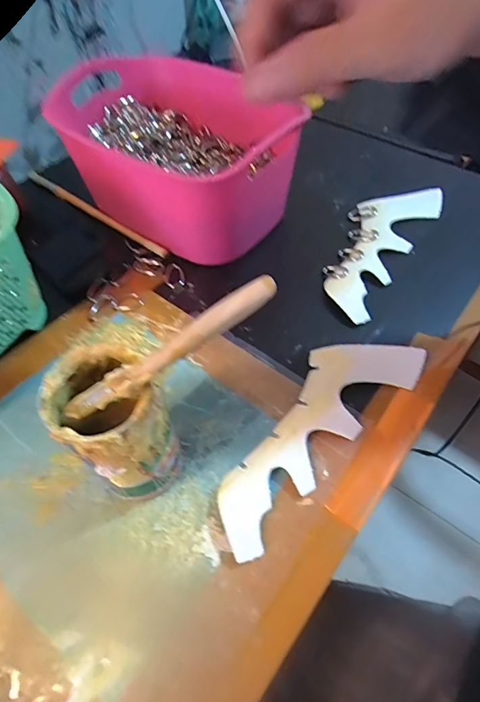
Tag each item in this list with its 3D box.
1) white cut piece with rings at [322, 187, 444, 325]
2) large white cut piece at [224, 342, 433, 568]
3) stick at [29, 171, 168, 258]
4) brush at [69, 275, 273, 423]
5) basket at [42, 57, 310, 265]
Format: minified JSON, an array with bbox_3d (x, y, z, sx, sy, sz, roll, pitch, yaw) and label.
[{"bbox_3d":[0.159,-0.123,0.474,0.089,0.016,0.235,23,58,17],"label":"white cut piece with rings"},{"bbox_3d":[0.062,0.056,0.349,0.230,0.010,0.076,-39,64,-22],"label":"large white cut piece"},{"bbox_3d":[-0.185,-0.177,0.524,0.266,0.010,0.014,33,62,23],"label":"stick"},{"bbox_3d":[-0.042,0.003,0.219,0.144,0.013,0.013,-31,51,24],"label":"brush"},{"bbox_3d":[-0.071,-0.222,0.484,0.263,0.124,0.200,28,60,20],"label":"basket"}]

